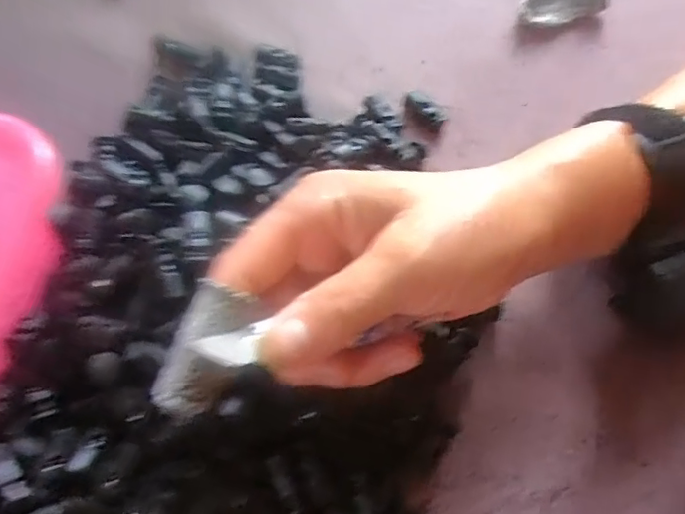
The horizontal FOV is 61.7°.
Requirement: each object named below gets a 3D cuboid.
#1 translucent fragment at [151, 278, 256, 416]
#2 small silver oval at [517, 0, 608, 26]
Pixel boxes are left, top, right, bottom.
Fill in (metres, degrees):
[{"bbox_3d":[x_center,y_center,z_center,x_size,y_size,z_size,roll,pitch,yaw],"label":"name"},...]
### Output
[{"bbox_3d":[-0.046,0.031,0.191,0.021,0.006,0.042,19,74,7],"label":"translucent fragment"},{"bbox_3d":[0.136,-0.156,0.356,0.058,0.017,0.023,-18,69,-9],"label":"small silver oval"}]

